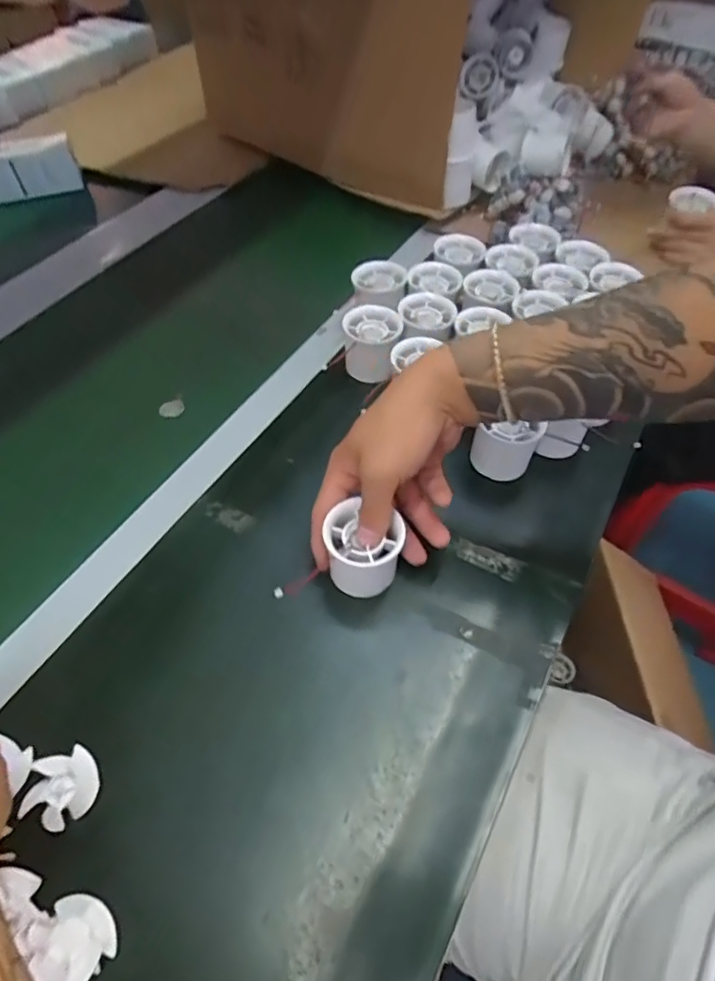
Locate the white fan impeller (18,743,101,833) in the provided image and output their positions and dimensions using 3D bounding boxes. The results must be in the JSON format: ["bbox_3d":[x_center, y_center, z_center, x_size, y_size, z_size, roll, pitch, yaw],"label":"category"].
[{"bbox_3d":[-0.173,0.175,0.334,0.038,0.015,0.042,12,56,-14],"label":"white fan impeller"}]

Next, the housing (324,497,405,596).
[{"bbox_3d":[0.005,0.046,0.415,0.051,0.052,0.048,-7,52,-4],"label":"housing"}]

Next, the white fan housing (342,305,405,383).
[{"bbox_3d":[0.015,-0.145,0.558,0.057,0.048,0.056,3,52,4],"label":"white fan housing"}]

